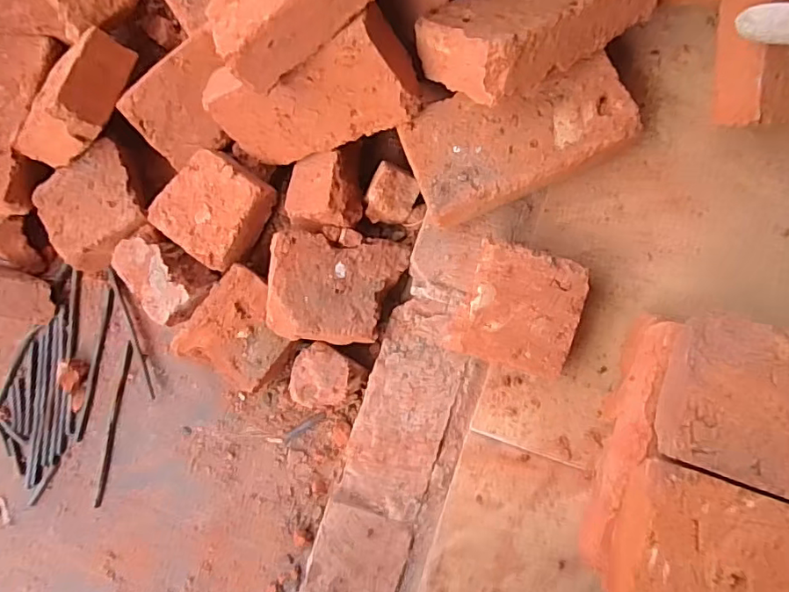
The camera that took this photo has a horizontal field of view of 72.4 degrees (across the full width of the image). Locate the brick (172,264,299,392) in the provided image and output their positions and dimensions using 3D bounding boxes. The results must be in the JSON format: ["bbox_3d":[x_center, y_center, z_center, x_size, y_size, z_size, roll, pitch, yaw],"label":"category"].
[{"bbox_3d":[-0.160,0.038,0.573,0.103,0.046,0.112,35,90,9],"label":"brick"}]

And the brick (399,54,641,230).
[{"bbox_3d":[0.112,-0.147,0.502,0.197,0.053,0.106,-22,84,2],"label":"brick"}]

